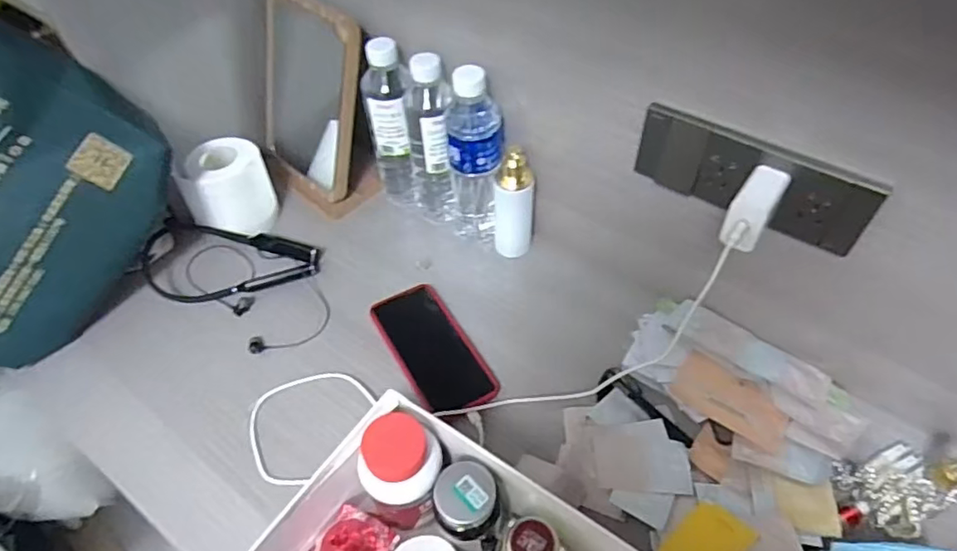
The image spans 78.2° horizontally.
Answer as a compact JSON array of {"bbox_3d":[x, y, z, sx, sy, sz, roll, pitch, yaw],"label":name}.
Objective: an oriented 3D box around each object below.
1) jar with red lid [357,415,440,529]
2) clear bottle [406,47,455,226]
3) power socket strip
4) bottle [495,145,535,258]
[{"bbox_3d":[-0.063,0.169,0.495,0.062,0.126,0.055,4,52,7],"label":"jar with red lid"},{"bbox_3d":[-0.057,-0.153,0.696,0.056,0.212,0.054,-3,52,1],"label":"clear bottle"},{"bbox_3d":[0.230,-0.082,0.503,0.192,0.074,0.011,28,50,23],"label":"power socket strip"},{"bbox_3d":[0.041,-0.082,0.679,0.043,0.146,0.034,6,53,8],"label":"bottle"}]

